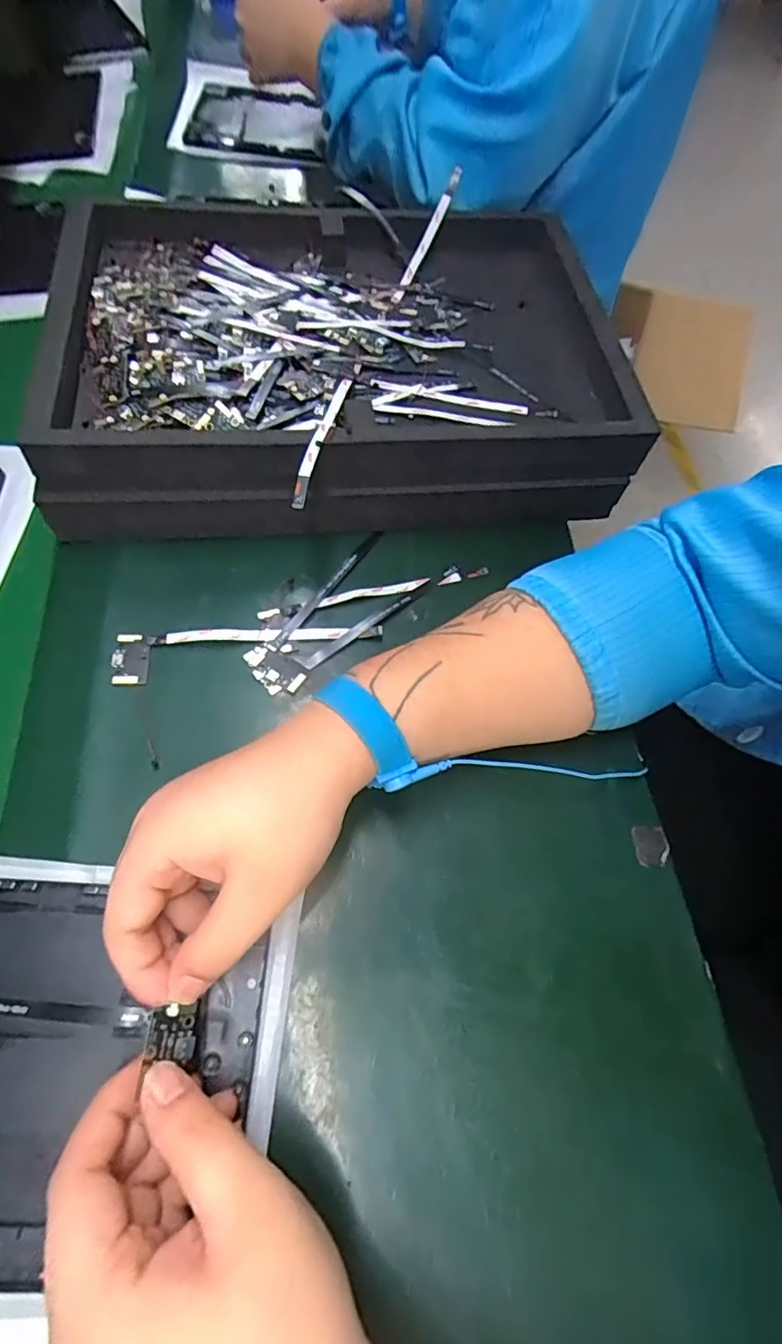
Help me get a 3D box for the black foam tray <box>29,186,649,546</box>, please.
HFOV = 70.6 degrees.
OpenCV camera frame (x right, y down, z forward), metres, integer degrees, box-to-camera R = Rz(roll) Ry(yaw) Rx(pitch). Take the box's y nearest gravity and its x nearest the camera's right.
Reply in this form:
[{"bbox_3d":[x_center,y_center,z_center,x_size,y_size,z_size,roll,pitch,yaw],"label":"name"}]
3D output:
[{"bbox_3d":[-0.038,-0.264,0.462,0.427,0.082,0.323,-6,64,-6],"label":"black foam tray"}]

